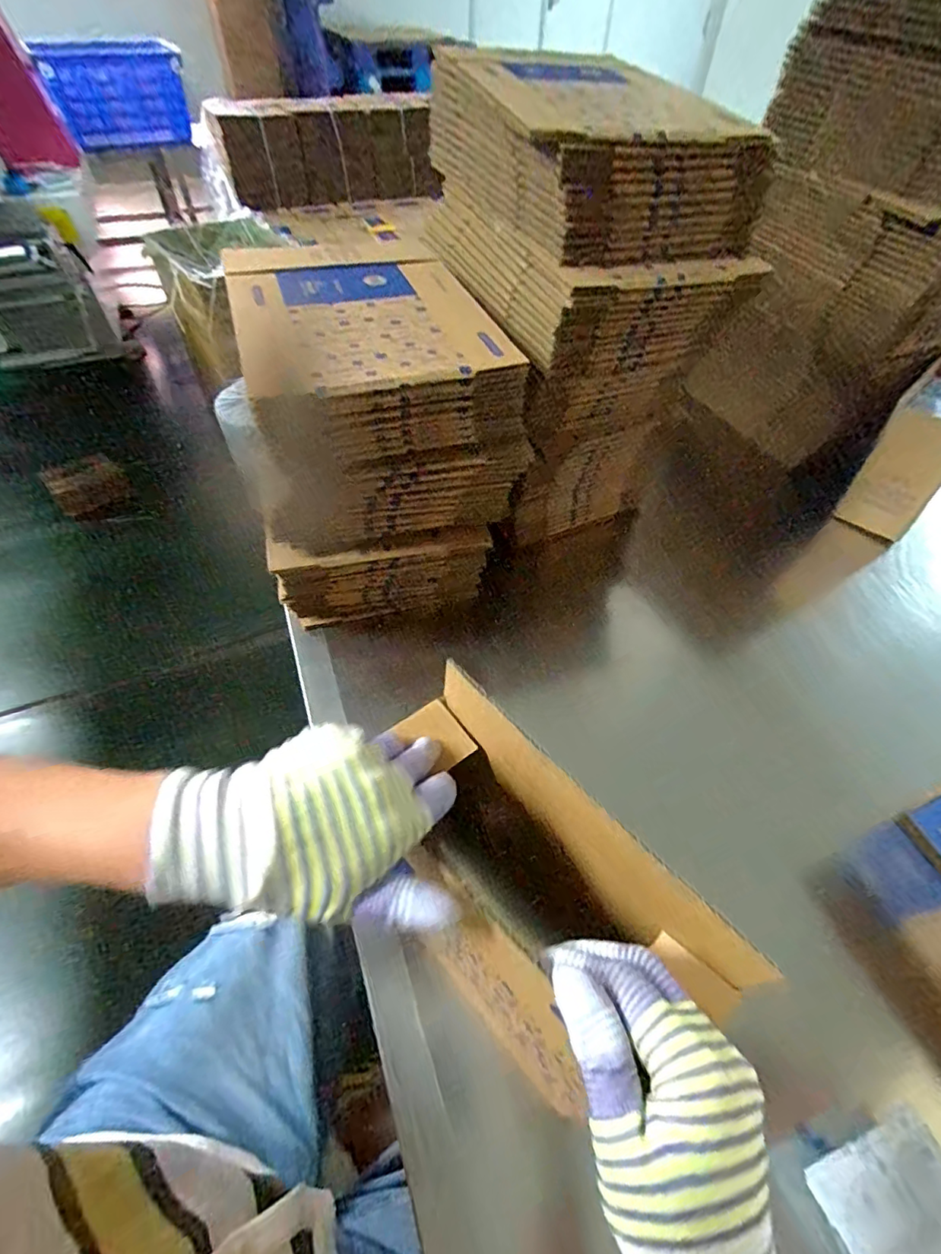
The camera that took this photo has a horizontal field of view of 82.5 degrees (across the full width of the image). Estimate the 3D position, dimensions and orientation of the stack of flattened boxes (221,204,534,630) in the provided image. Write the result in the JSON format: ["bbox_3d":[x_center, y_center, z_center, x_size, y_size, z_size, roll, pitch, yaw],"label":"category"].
[{"bbox_3d":[-0.099,-0.193,0.568,0.238,0.307,0.261,-11,53,-10],"label":"stack of flattened boxes"}]

